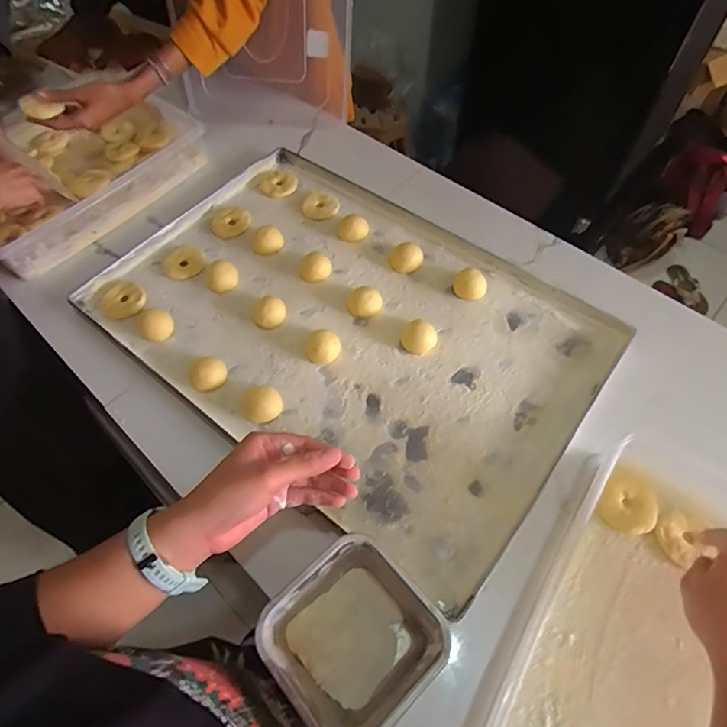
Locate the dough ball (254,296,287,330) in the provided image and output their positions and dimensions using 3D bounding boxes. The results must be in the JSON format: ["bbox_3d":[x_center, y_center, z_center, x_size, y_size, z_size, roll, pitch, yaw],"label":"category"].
[{"bbox_3d":[-0.122,-0.065,0.617,0.045,0.030,0.039,-8,60,-2],"label":"dough ball"}]

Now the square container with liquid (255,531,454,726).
[{"bbox_3d":[-0.007,0.226,0.396,0.116,0.097,0.114,-40,66,-19],"label":"square container with liquid"}]

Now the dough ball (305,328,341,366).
[{"bbox_3d":[-0.050,-0.020,0.590,0.043,0.033,0.038,-12,61,-5],"label":"dough ball"}]

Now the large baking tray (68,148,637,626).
[{"bbox_3d":[-0.026,-0.066,0.613,0.608,0.026,0.409,34,67,19],"label":"large baking tray"}]

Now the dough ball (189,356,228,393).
[{"bbox_3d":[-0.187,0.013,0.572,0.043,0.030,0.035,-30,64,-14],"label":"dough ball"}]

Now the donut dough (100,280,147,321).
[{"bbox_3d":[-0.328,-0.087,0.645,0.063,0.014,0.055,1,60,3],"label":"donut dough"}]

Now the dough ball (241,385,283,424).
[{"bbox_3d":[-0.118,0.049,0.551,0.043,0.031,0.046,-1,60,2],"label":"dough ball"}]

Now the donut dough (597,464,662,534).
[{"bbox_3d":[0.273,0.140,0.486,0.053,0.012,0.069,27,65,16],"label":"donut dough"}]

